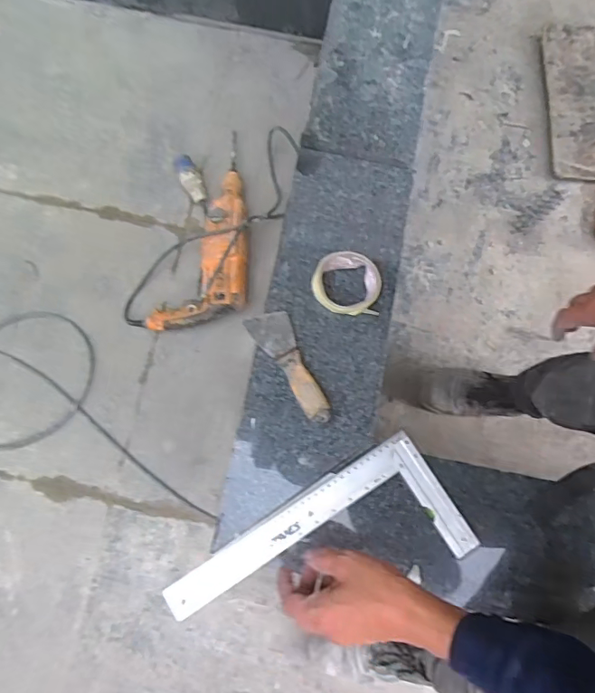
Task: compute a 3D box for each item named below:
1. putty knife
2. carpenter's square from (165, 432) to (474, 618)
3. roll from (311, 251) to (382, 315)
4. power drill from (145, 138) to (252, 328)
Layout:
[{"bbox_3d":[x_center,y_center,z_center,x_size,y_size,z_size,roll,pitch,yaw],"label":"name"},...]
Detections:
[{"bbox_3d":[-0.003,0.023,0.689,0.054,0.019,0.166,-33,80,-9],"label":"putty knife"},{"bbox_3d":[0.028,0.258,0.632,0.356,0.011,0.161,-29,76,-8],"label":"carpenter's square"},{"bbox_3d":[0.068,-0.088,0.709,0.092,0.027,0.079,4,77,-1],"label":"roll"},{"bbox_3d":[-0.190,-0.264,1.118,0.188,0.107,0.477,5,77,-1],"label":"power drill"}]

